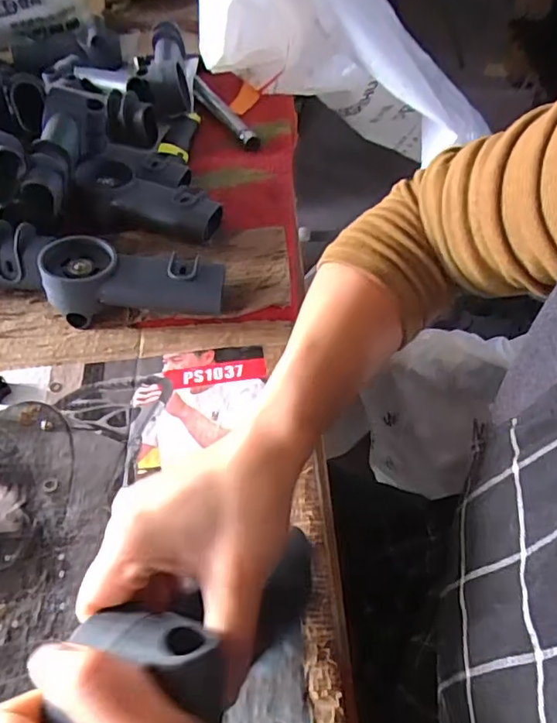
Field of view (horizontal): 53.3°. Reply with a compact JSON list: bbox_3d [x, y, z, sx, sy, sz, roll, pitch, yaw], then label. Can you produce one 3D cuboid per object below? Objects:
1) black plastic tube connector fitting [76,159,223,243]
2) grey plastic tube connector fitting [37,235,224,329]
[{"bbox_3d":[-0.143,-0.179,0.617,0.161,0.044,0.056,25,53,7],"label":"black plastic tube connector fitting"},{"bbox_3d":[-0.131,-0.077,0.516,0.154,0.063,0.061,-7,48,-2],"label":"grey plastic tube connector fitting"}]

